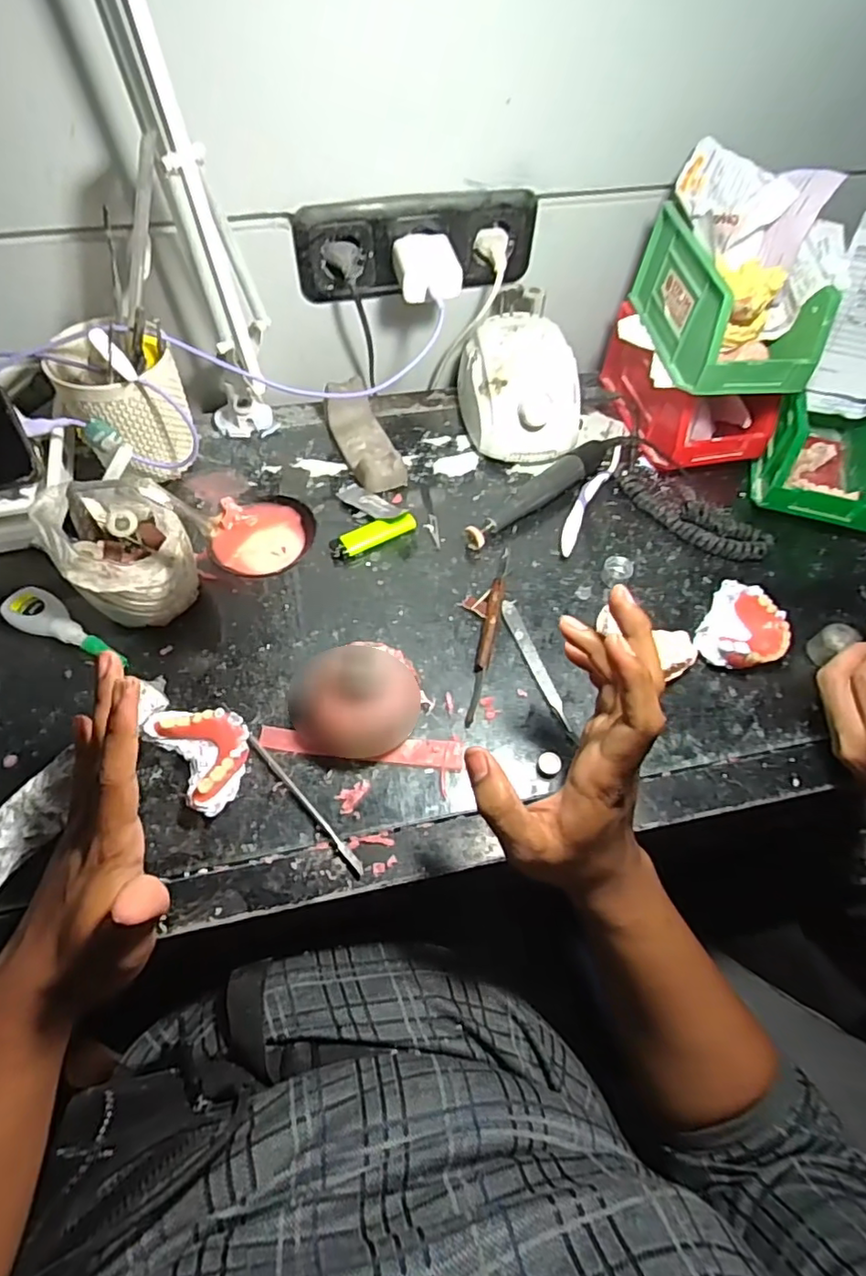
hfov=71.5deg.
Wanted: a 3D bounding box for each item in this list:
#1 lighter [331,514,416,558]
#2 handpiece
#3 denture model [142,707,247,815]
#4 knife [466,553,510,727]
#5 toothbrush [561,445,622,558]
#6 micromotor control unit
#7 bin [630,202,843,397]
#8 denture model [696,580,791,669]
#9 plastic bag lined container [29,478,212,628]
[{"bbox_3d":[-0.052,-0.091,0.534,0.079,0.016,0.020,-23,62,-16],"label":"lighter"},{"bbox_3d":[0.118,-0.148,0.568,0.223,0.029,0.025,-37,67,-22],"label":"handpiece"},{"bbox_3d":[-0.151,0.078,0.411,0.053,0.038,0.070,-34,65,-21],"label":"denture model"},{"bbox_3d":[0.045,-0.007,0.485,0.012,0.013,0.164,12,59,5],"label":"knife"},{"bbox_3d":[0.148,-0.134,0.568,0.019,0.010,0.154,26,61,13],"label":"toothbrush"},{"bbox_3d":[0.084,-0.251,0.598,0.102,0.087,0.155,-11,60,-9],"label":"micromotor control unit"},{"bbox_3d":[0.257,-0.294,0.524,0.098,0.081,0.166,-6,59,-6],"label":"bin"},{"bbox_3d":[0.249,-0.004,0.483,0.061,0.032,0.070,29,62,15],"label":"denture model"},{"bbox_3d":[-0.233,-0.064,0.457,0.092,0.102,0.092,23,60,11],"label":"plastic bag lined container"}]

